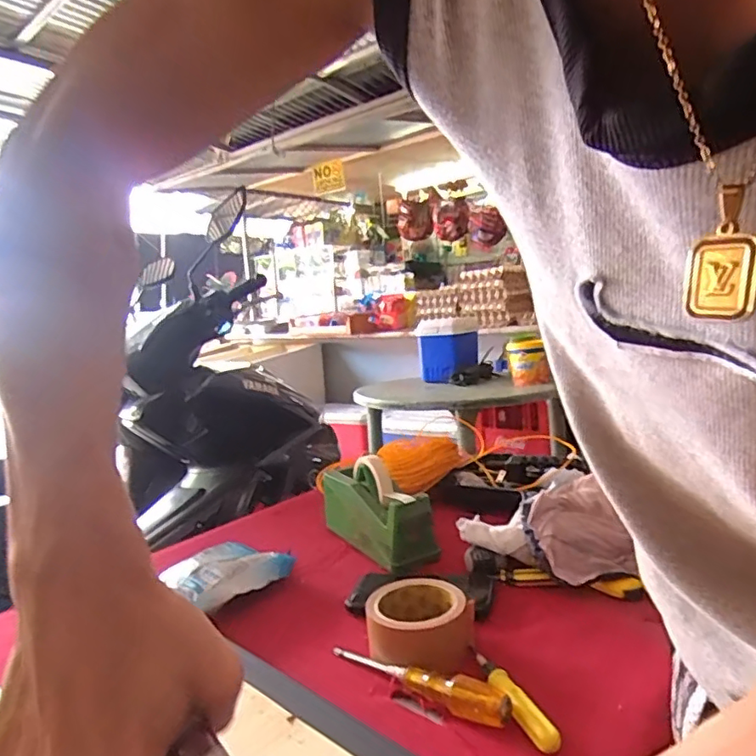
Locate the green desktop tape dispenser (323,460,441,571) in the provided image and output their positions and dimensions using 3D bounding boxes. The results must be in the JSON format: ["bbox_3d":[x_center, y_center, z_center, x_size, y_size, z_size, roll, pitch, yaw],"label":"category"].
[{"bbox_3d":[-0.006,0.184,0.810,0.081,0.101,0.208,-9,10,-31],"label":"green desktop tape dispenser"}]

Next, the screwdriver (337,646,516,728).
[{"bbox_3d":[0.030,0.266,0.507,0.192,0.033,0.021,3,11,41],"label":"screwdriver"}]

